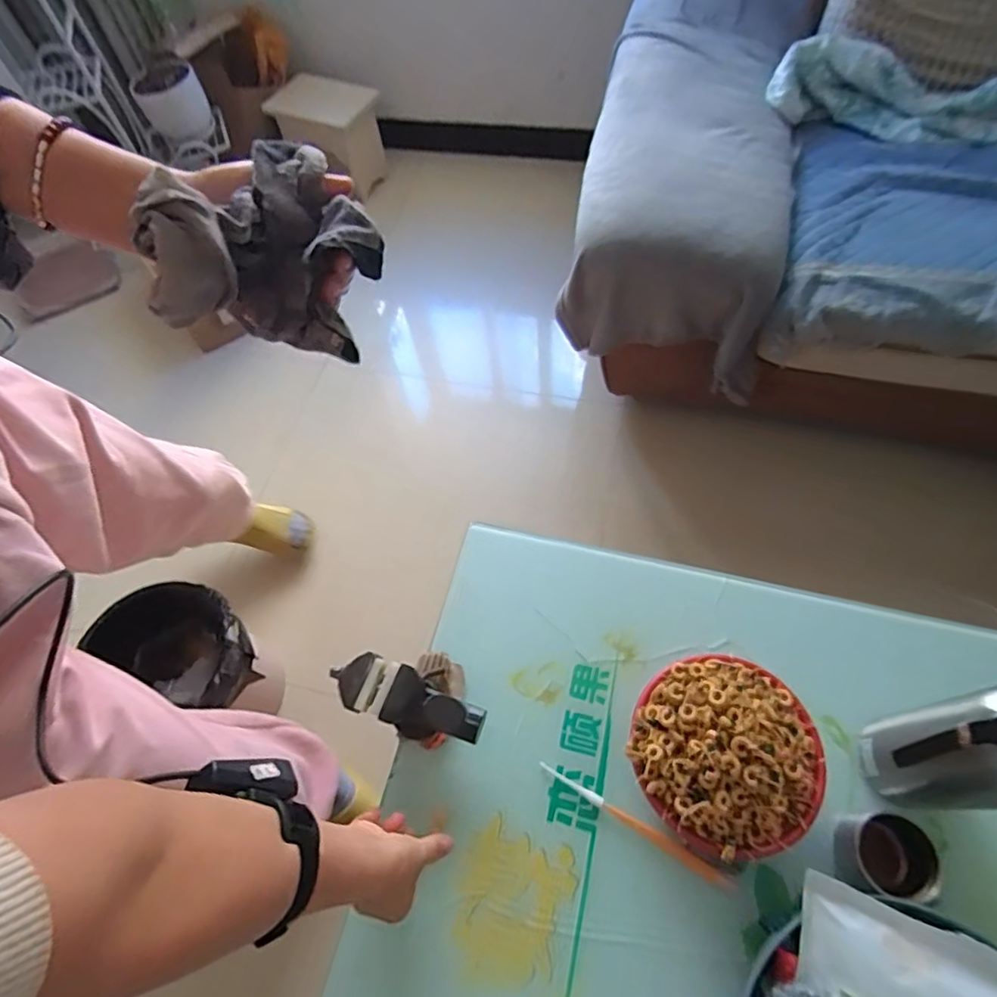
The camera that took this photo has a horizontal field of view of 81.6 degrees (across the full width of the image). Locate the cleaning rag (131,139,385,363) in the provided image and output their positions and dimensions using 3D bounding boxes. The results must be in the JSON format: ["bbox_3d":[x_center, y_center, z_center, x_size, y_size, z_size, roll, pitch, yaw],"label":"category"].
[{"bbox_3d":[-0.147,-0.174,0.381,0.131,0.103,0.118,-6,62,-1],"label":"cleaning rag"}]

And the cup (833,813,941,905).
[{"bbox_3d":[0.356,0.327,0.531,0.061,0.057,0.065,-2,61,4],"label":"cup"}]

